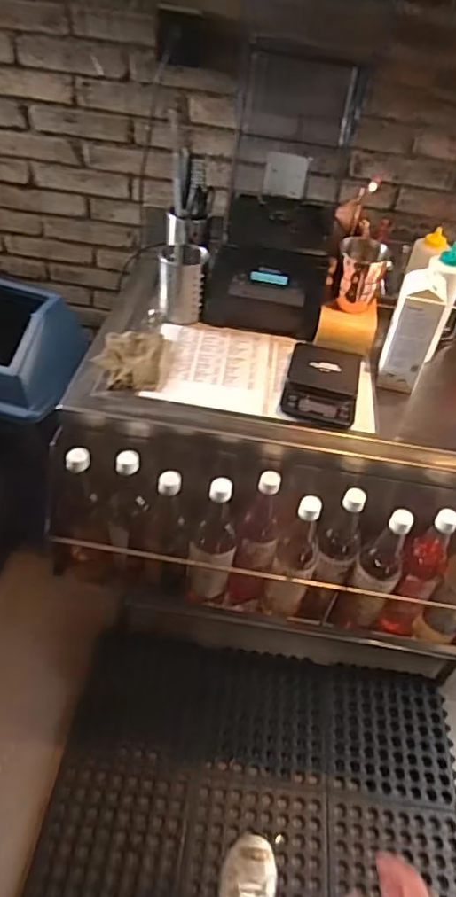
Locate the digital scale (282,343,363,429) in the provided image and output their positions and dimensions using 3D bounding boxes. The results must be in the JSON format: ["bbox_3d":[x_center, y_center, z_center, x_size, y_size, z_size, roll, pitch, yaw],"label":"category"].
[{"bbox_3d":[0.166,-0.116,0.995,0.123,0.024,0.190,12,45,5],"label":"digital scale"}]

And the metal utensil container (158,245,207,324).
[{"bbox_3d":[-0.087,-0.308,1.074,0.081,0.122,0.071,3,45,-4],"label":"metal utensil container"}]

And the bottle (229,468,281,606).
[{"bbox_3d":[0.049,0.171,0.990,0.066,0.301,0.071,13,45,5],"label":"bottle"}]

